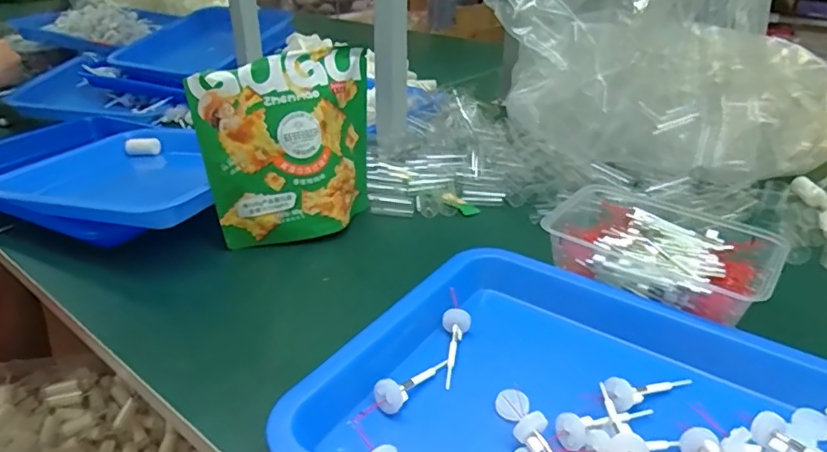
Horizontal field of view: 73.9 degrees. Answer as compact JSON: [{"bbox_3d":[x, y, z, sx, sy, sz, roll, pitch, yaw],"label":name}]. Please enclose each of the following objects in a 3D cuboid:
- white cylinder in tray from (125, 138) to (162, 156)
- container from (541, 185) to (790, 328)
[{"bbox_3d":[-0.345,-0.103,0.702,0.040,0.020,0.018,-12,32,-21],"label":"white cylinder in tray"},{"bbox_3d":[0.207,0.027,0.465,0.164,0.061,0.119,22,36,33],"label":"container"}]

